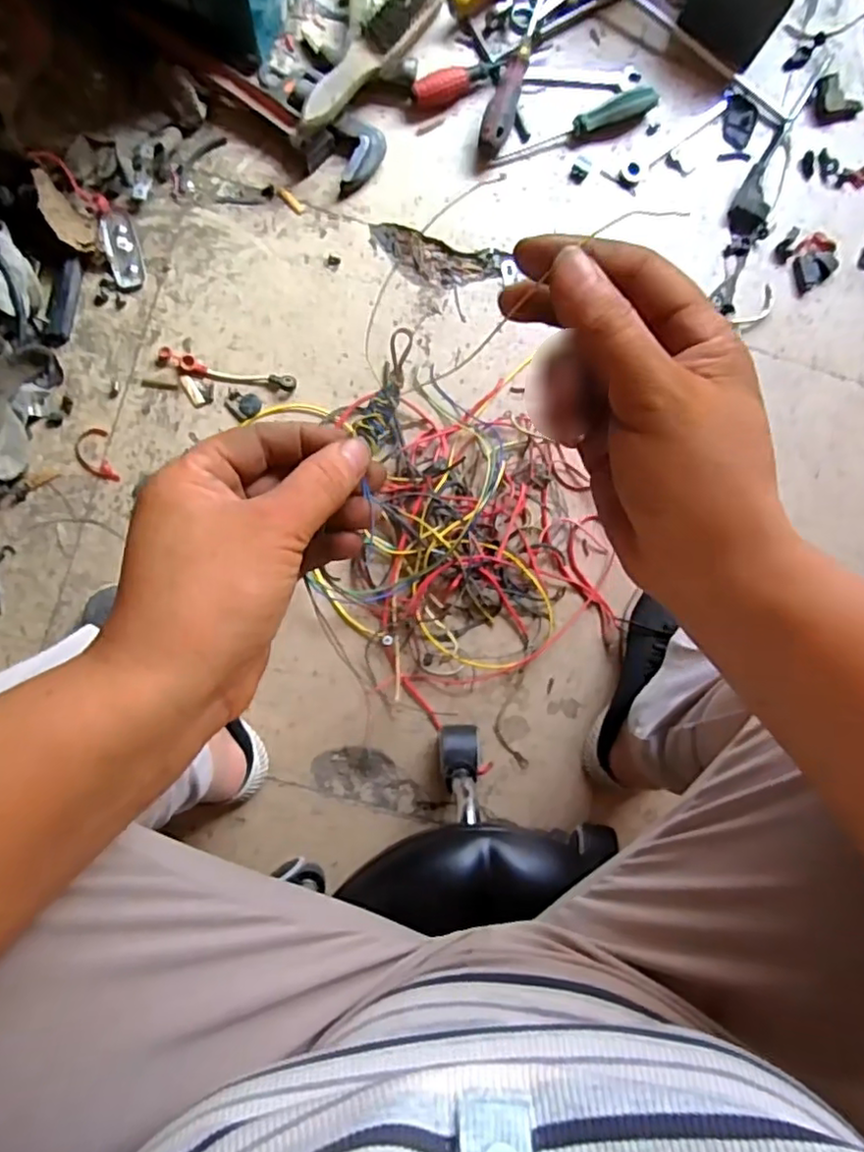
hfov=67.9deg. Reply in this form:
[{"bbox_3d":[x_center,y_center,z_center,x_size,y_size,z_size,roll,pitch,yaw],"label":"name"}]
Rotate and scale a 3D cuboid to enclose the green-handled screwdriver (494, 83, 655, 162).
[{"bbox_3d":[0.155,-0.492,0.701,0.185,0.026,0.027,-21,89,-4],"label":"green-handled screwdriver"}]

